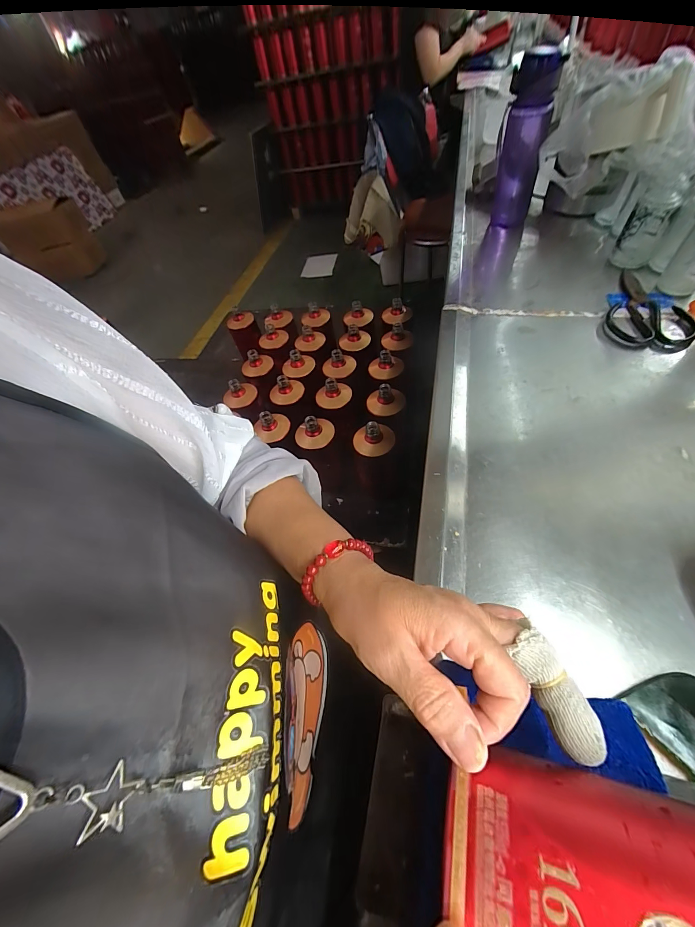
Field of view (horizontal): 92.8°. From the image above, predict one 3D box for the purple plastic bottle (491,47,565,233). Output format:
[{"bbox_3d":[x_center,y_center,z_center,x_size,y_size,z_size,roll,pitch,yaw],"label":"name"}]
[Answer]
[{"bbox_3d":[0.323,-0.579,0.617,0.081,0.227,0.060,11,60,17],"label":"purple plastic bottle"}]

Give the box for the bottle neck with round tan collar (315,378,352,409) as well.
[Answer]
[{"bbox_3d":[-0.032,-0.157,0.712,0.079,0.036,0.066,-13,56,2],"label":"bottle neck with round tan collar"}]

